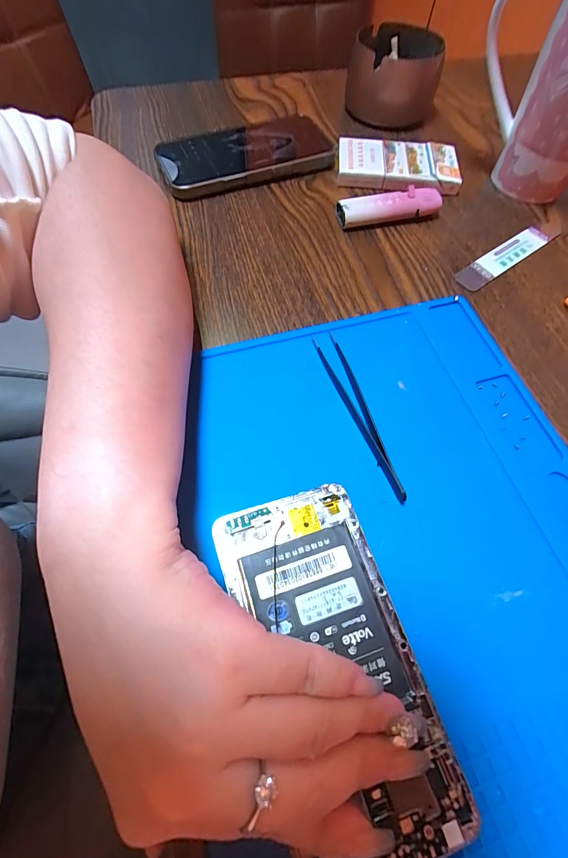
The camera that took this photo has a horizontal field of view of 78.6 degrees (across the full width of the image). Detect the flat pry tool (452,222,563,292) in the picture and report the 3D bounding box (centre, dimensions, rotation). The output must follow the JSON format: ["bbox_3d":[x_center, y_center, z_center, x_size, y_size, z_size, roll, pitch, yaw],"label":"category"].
[{"bbox_3d":[0.177,-0.139,0.272,0.115,0.004,0.019,-35,71,-17],"label":"flat pry tool"}]

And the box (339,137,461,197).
[{"bbox_3d":[0.100,-0.231,0.307,0.104,0.016,0.056,6,65,0],"label":"box"}]

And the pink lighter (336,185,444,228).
[{"bbox_3d":[0.085,-0.177,0.281,0.082,0.018,0.021,-9,66,-7],"label":"pink lighter"}]

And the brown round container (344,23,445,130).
[{"bbox_3d":[0.107,-0.350,0.341,0.084,0.045,0.088,13,65,3],"label":"brown round container"}]

